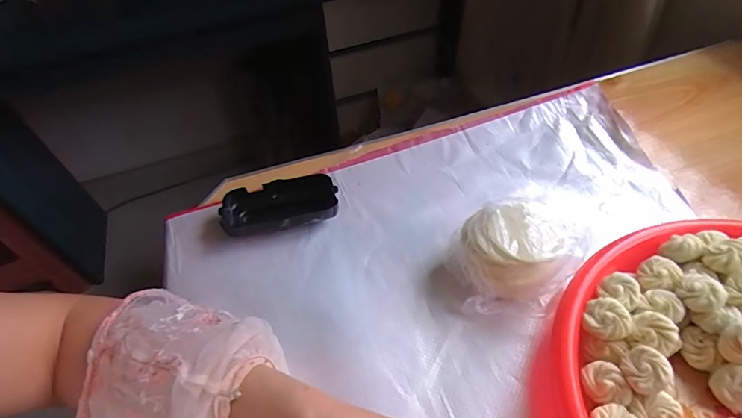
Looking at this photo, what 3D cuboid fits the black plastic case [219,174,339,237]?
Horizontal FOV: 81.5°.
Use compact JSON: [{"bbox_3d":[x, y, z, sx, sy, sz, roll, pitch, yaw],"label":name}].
[{"bbox_3d":[-0.089,-0.002,0.423,0.110,0.026,0.056,-9,48,-4],"label":"black plastic case"}]

